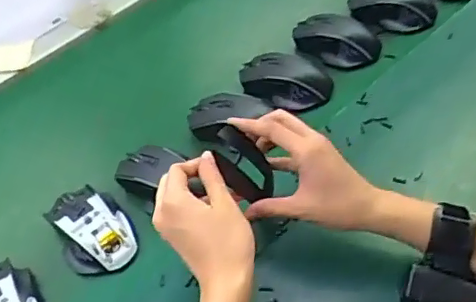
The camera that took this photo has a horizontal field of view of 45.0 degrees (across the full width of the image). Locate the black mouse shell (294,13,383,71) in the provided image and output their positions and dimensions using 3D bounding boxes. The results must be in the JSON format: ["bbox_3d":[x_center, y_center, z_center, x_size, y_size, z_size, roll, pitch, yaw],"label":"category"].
[{"bbox_3d":[0.130,-0.145,0.758,0.113,0.034,0.077,8,51,16],"label":"black mouse shell"}]

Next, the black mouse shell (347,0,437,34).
[{"bbox_3d":[0.215,-0.196,0.787,0.116,0.037,0.058,-5,49,5],"label":"black mouse shell"}]

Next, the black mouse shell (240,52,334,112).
[{"bbox_3d":[0.060,-0.089,0.719,0.114,0.032,0.071,5,51,13],"label":"black mouse shell"}]

